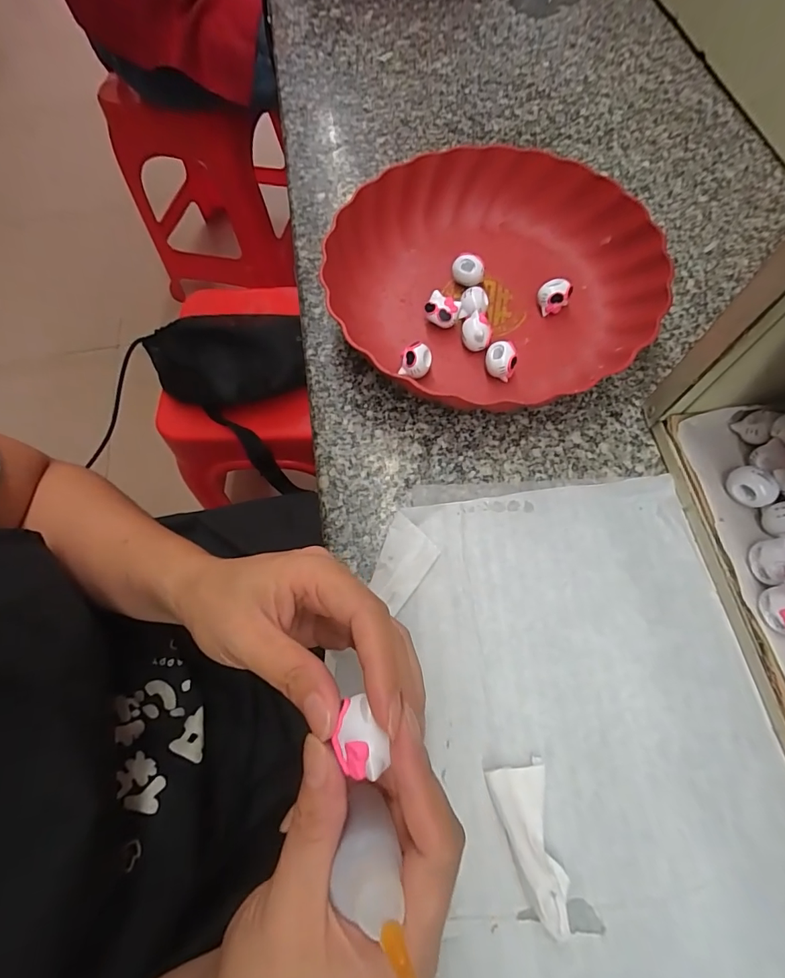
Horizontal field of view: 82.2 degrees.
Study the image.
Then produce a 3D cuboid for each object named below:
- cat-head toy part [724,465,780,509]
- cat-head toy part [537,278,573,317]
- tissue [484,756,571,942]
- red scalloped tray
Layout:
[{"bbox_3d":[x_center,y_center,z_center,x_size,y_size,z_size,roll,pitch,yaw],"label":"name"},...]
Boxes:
[{"bbox_3d":[0.213,-0.001,0.267,0.019,0.013,0.026,-25,69,-8],"label":"cat-head toy part"},{"bbox_3d":[0.124,-0.148,0.347,0.024,0.024,0.018,21,70,11],"label":"cat-head toy part"},{"bbox_3d":[0.070,0.173,0.219,0.029,0.019,0.066,-13,68,-3],"label":"tissue"},{"bbox_3d":[0.071,-0.166,0.350,0.241,0.046,0.224,-9,68,-1],"label":"red scalloped tray"}]

